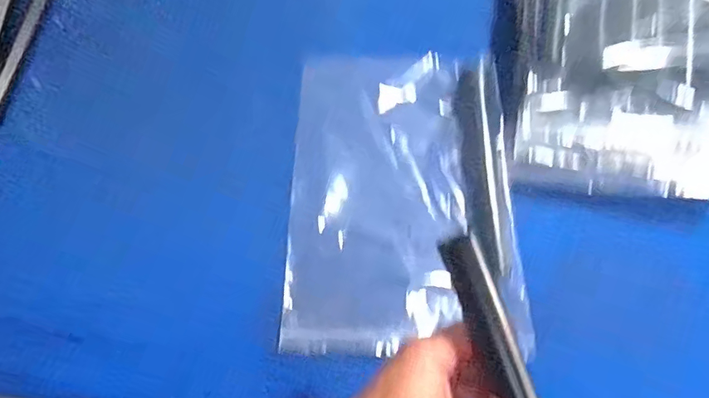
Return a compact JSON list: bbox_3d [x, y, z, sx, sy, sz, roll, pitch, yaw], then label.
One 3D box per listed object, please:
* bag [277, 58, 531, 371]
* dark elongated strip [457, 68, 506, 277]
[{"bbox_3d":[0.048,-0.014,0.473,0.216,0.024,0.324,2,68,1],"label":"bag"},{"bbox_3d":[0.128,-0.034,0.477,0.029,0.025,0.218,0,68,1],"label":"dark elongated strip"}]

